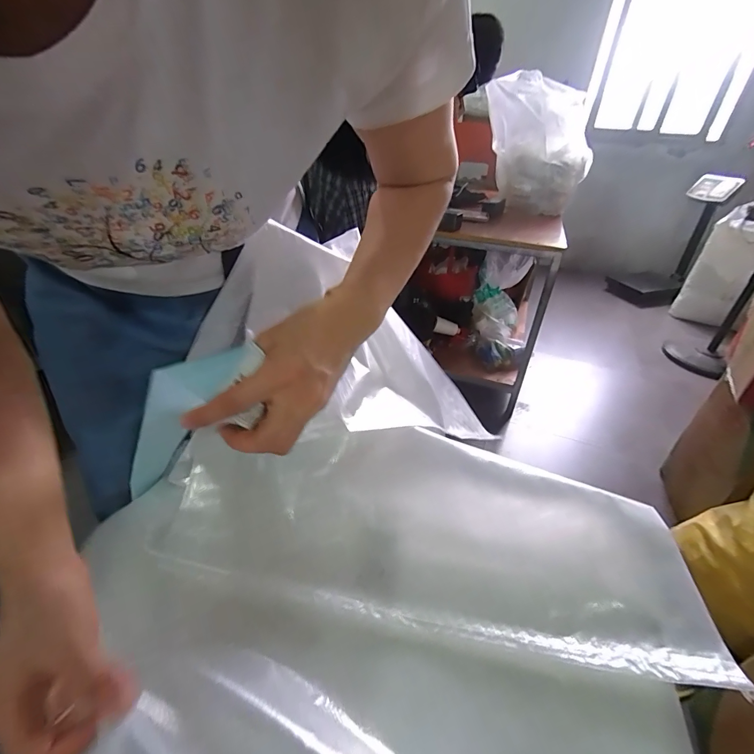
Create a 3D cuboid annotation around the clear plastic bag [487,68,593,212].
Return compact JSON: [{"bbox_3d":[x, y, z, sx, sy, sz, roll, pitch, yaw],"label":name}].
[{"bbox_3d":[0.618,-0.848,1.407,0.391,0.429,0.185,9,36,9],"label":"clear plastic bag"}]

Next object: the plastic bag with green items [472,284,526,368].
[{"bbox_3d":[0.506,-0.201,1.577,0.209,0.131,0.388,8,57,9],"label":"plastic bag with green items"}]

